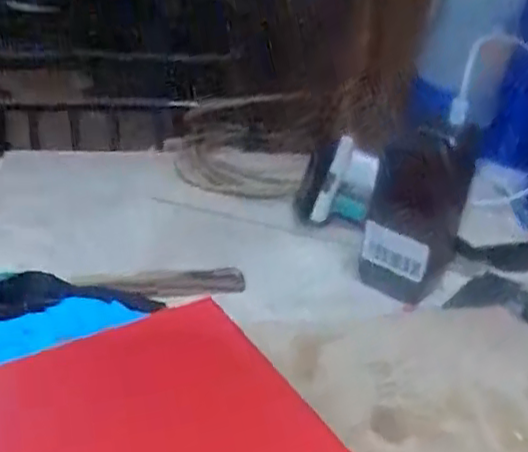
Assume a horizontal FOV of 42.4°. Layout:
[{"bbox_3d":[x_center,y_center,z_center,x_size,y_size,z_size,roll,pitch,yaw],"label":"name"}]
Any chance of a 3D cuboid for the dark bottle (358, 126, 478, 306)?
[{"bbox_3d":[0.114,-0.013,0.512,0.066,0.125,0.056,17,31,15],"label":"dark bottle"}]

